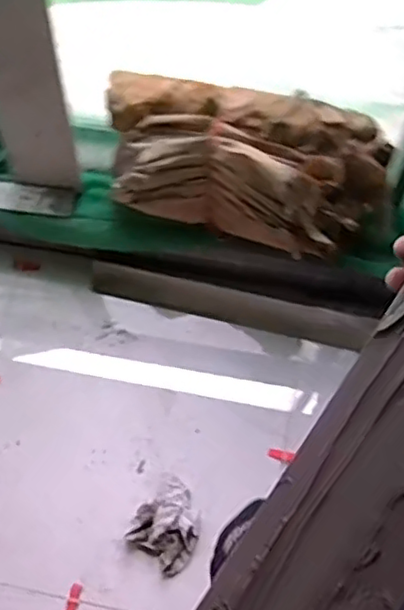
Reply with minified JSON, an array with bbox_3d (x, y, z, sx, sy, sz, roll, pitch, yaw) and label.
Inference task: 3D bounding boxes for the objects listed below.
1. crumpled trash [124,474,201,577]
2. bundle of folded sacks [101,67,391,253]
[{"bbox_3d":[-0.068,0.477,1.410,0.152,0.055,0.170,35,71,14],"label":"crumpled trash"},{"bbox_3d":[0.082,-0.299,1.414,0.594,0.248,0.262,17,68,9],"label":"bundle of folded sacks"}]

